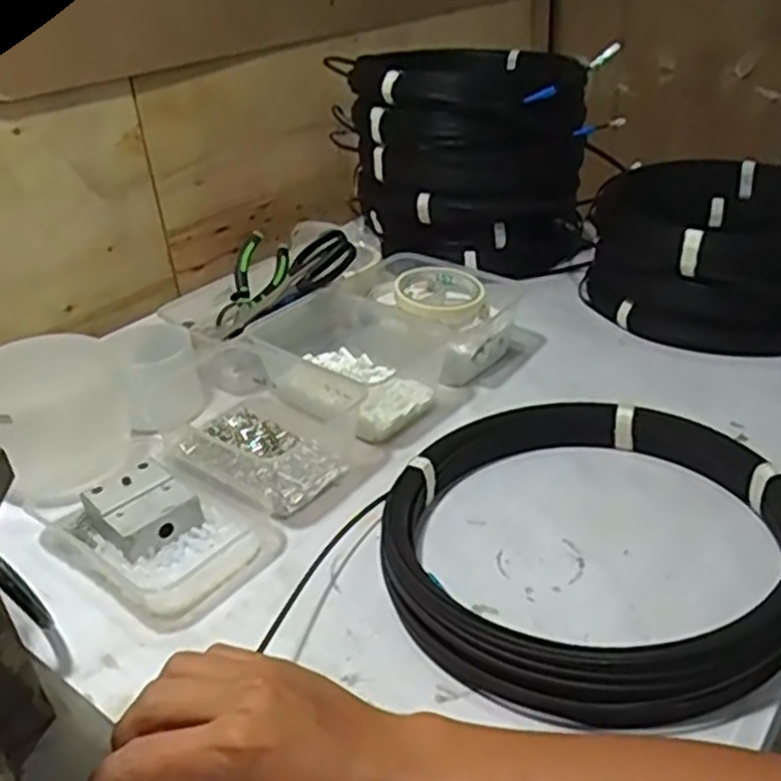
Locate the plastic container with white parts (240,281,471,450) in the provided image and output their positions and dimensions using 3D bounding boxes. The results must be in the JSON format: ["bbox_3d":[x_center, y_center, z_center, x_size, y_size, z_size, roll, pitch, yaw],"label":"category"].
[{"bbox_3d":[-0.046,-0.029,0.740,0.213,0.073,0.135,21,39,37],"label":"plastic container with white parts"}]

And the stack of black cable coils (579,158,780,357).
[{"bbox_3d":[0.363,-0.149,0.826,0.276,0.125,0.271,7,33,20],"label":"stack of black cable coils"}]

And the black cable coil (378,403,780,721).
[{"bbox_3d":[0.132,0.098,0.522,0.278,0.045,0.262,-4,30,2],"label":"black cable coil"}]

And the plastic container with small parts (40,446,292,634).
[{"bbox_3d":[-0.175,0.101,0.583,0.164,0.038,0.121,18,37,34],"label":"plastic container with small parts"}]

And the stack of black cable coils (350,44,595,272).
[{"bbox_3d":[0.102,-0.290,0.963,0.272,0.220,0.277,-1,31,7],"label":"stack of black cable coils"}]

